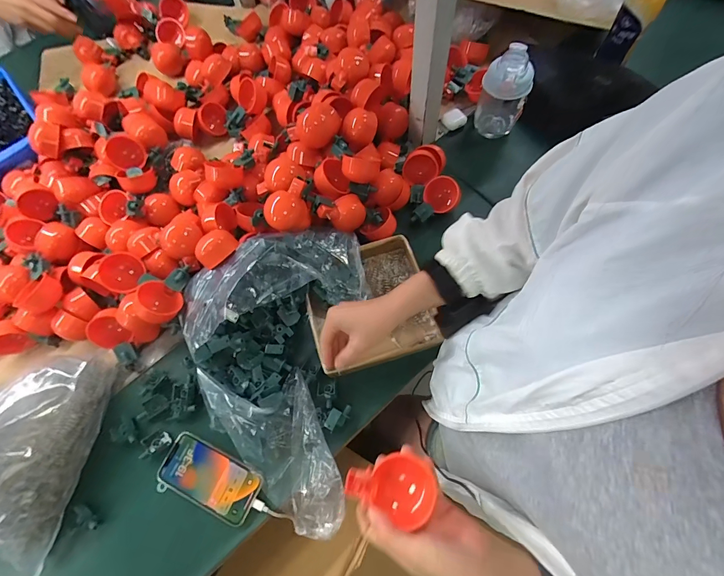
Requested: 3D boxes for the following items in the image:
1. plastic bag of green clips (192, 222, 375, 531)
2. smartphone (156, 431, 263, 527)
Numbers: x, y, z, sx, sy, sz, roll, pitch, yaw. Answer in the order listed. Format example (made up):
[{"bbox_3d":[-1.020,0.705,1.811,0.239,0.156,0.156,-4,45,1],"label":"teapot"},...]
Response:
[{"bbox_3d":[-0.116,0.114,0.508,0.257,0.111,0.414,-7,68,0],"label":"plastic bag of green clips"},{"bbox_3d":[-0.221,0.275,0.521,0.147,0.011,0.078,21,71,11],"label":"smartphone"}]

